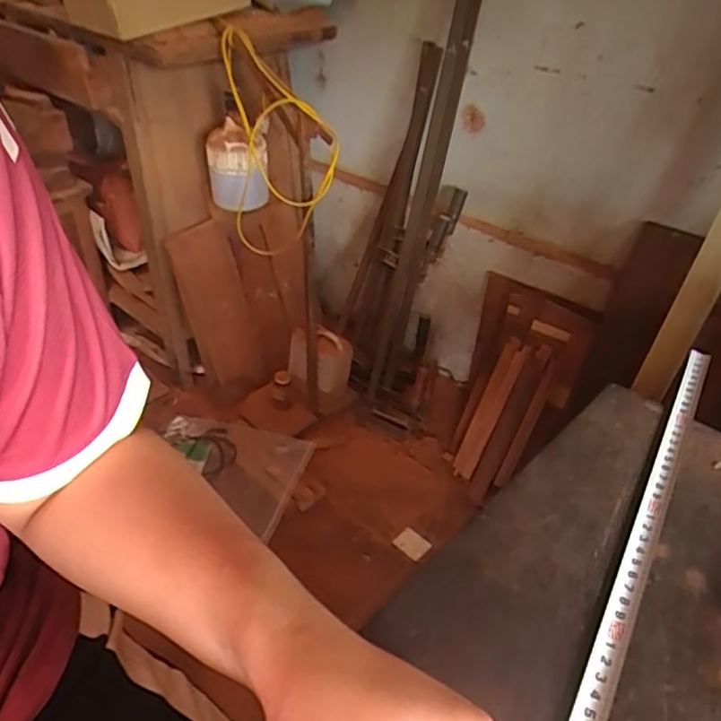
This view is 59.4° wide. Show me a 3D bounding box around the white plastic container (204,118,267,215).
[{"bbox_3d":[-0.283,-0.451,1.481,0.140,0.199,0.158,-6,37,-11],"label":"white plastic container"}]

